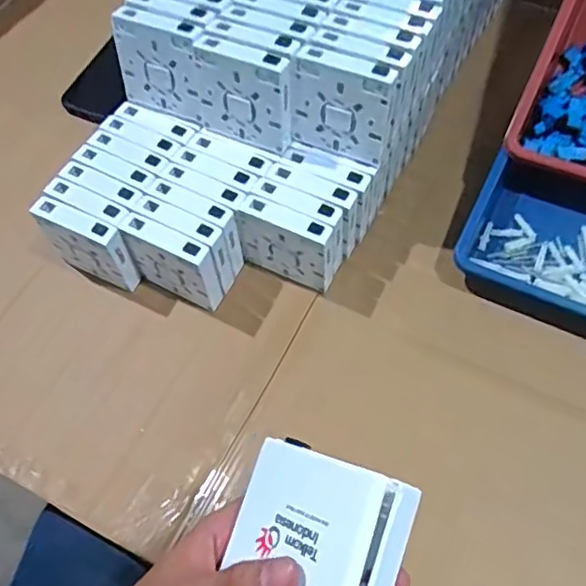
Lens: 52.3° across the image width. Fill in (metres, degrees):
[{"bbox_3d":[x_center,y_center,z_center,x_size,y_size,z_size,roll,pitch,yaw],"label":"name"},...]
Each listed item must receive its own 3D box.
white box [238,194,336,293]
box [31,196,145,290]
[{"bbox_3d":[-0.004,-0.042,0.557,0.090,0.086,0.024,24,66,16],"label":"white box"},{"bbox_3d":[-0.193,-0.044,0.565,0.089,0.092,0.025,22,65,15],"label":"box"}]

